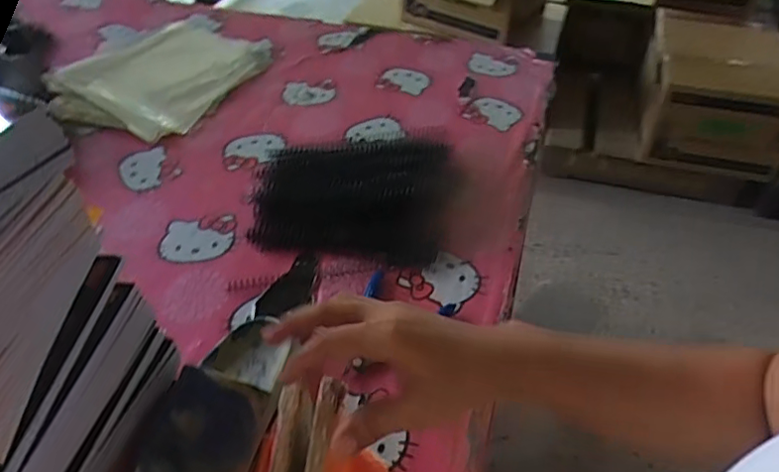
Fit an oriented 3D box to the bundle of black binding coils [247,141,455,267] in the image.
[{"bbox_3d":[-0.038,-0.057,0.655,0.221,0.041,0.188,6,45,7],"label":"bundle of black binding coils"}]

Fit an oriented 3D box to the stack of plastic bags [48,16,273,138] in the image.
[{"bbox_3d":[-0.314,-0.243,0.837,0.193,0.054,0.276,22,49,22],"label":"stack of plastic bags"}]

